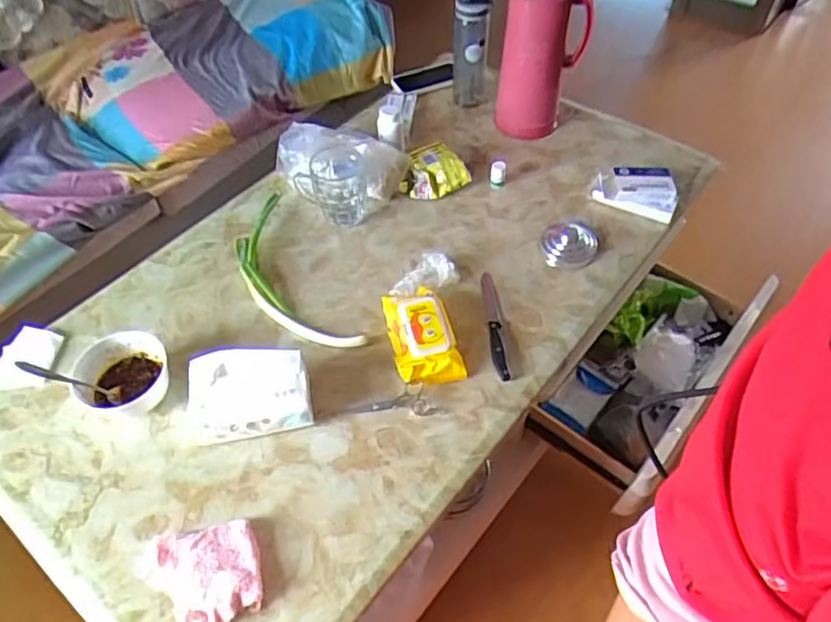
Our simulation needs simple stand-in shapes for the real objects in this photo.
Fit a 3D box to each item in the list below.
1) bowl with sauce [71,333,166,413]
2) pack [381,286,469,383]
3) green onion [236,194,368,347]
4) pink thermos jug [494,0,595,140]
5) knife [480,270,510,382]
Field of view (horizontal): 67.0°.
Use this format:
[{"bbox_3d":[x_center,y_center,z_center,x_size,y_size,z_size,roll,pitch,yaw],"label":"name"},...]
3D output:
[{"bbox_3d":[-0.414,0.094,0.897,0.120,0.063,0.130,0,52,0],"label":"bowl with sauce"},{"bbox_3d":[0.008,0.034,0.948,0.095,0.058,0.159,-14,53,-11],"label":"pack"},{"bbox_3d":[-0.223,-0.067,1.050,0.123,0.027,0.376,-25,56,-18],"label":"green onion"},{"bbox_3d":[0.242,-0.514,1.152,0.144,0.371,0.141,12,55,11],"label":"pink thermos jug"},{"bbox_3d":[0.124,0.016,0.984,0.025,0.013,0.207,-2,52,-2],"label":"knife"}]

